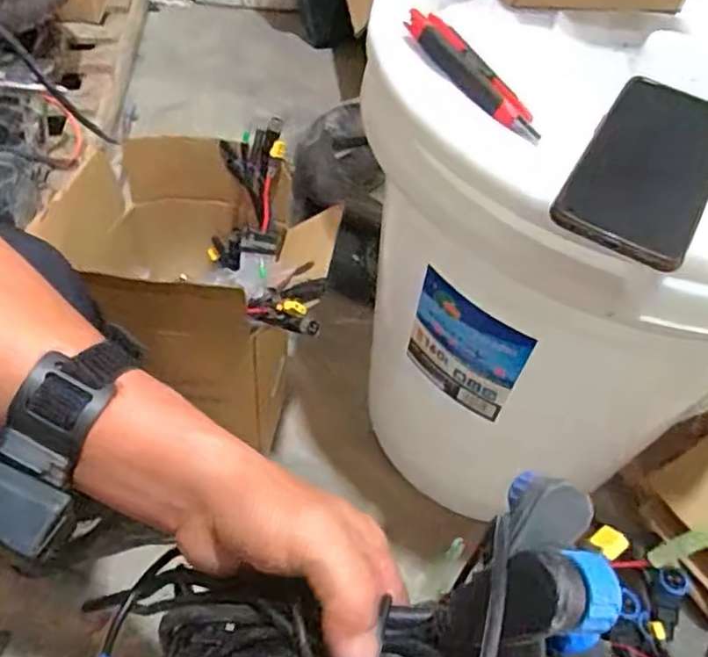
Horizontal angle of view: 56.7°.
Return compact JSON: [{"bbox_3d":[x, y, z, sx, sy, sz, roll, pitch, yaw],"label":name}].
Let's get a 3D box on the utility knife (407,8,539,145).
[{"bbox_3d":[0.083,-0.177,0.456,0.033,0.022,0.138,-22,57,-23],"label":"utility knife"}]

